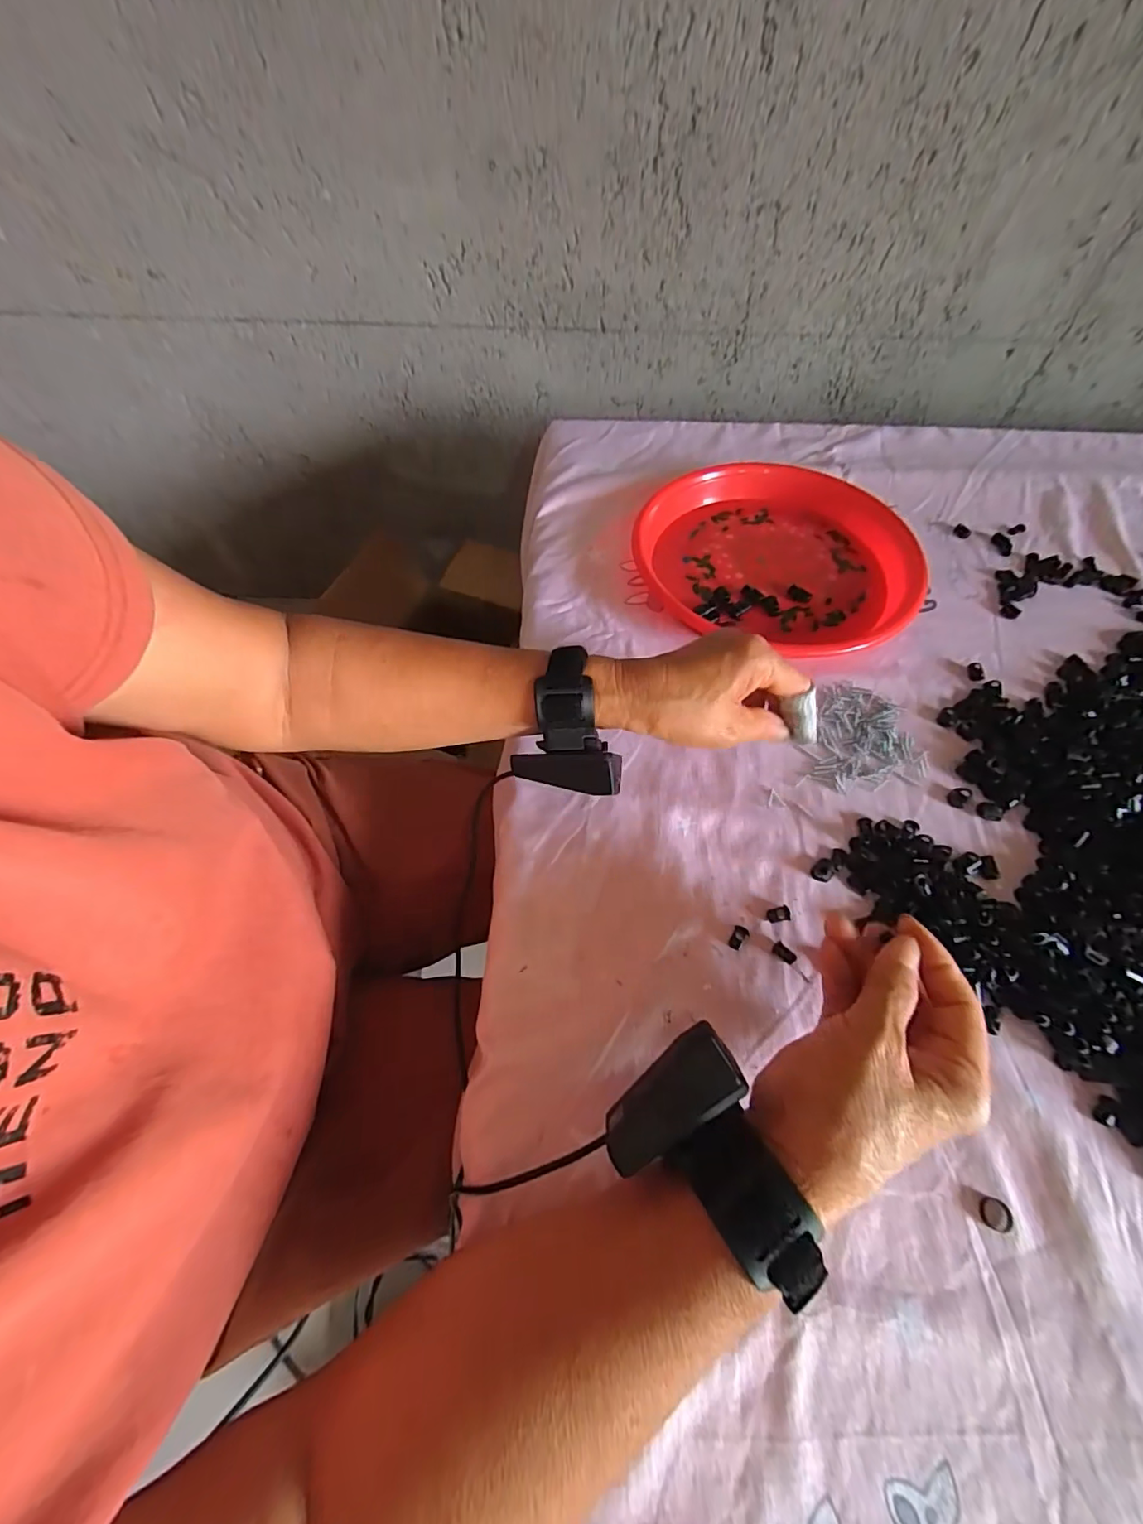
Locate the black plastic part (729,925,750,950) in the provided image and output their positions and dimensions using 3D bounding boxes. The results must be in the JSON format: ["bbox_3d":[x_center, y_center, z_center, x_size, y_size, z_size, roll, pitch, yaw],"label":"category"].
[{"bbox_3d":[0.106,0.111,0.330,0.009,0.004,0.015,25,63,14],"label":"black plastic part"}]

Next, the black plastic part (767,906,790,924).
[{"bbox_3d":[0.133,0.098,0.336,0.015,0.004,0.009,-10,60,-5],"label":"black plastic part"}]

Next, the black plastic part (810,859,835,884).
[{"bbox_3d":[0.168,0.072,0.348,0.016,0.005,0.013,-39,67,-20],"label":"black plastic part"}]

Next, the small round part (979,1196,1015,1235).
[{"bbox_3d":[0.214,0.227,0.263,0.013,0.004,0.014,0,60,0],"label":"small round part"}]

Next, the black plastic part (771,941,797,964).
[{"bbox_3d":[0.132,0.119,0.325,0.014,0.004,0.009,40,68,21],"label":"black plastic part"}]

